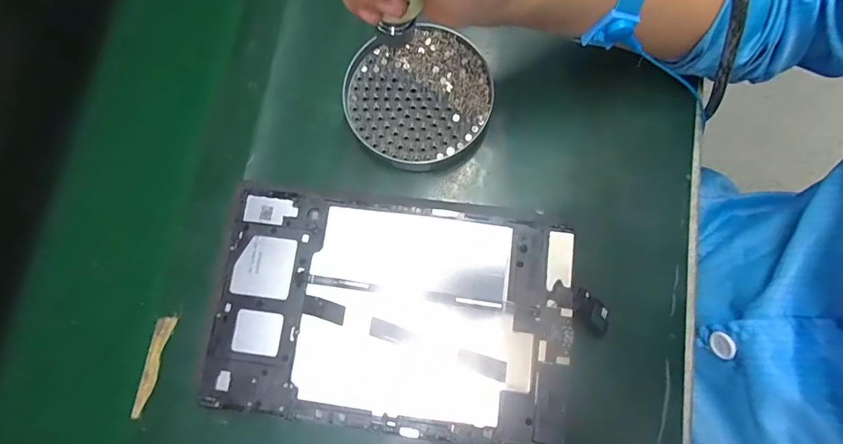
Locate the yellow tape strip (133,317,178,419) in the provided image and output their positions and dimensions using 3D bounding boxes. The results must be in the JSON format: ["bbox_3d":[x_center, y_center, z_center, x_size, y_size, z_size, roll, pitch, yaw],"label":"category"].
[{"bbox_3d":[-0.196,0.104,0.311,0.018,0.004,0.071,9,78,21],"label":"yellow tape strip"}]

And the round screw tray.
[{"bbox_3d":[-0.002,-0.099,0.339,0.116,0.024,0.108,0,81,1],"label":"round screw tray"}]

